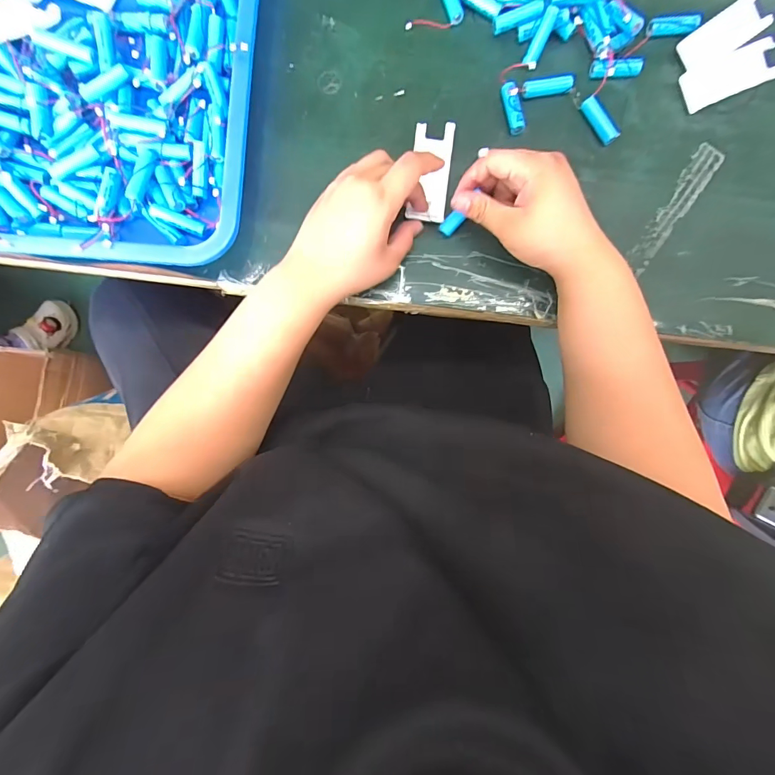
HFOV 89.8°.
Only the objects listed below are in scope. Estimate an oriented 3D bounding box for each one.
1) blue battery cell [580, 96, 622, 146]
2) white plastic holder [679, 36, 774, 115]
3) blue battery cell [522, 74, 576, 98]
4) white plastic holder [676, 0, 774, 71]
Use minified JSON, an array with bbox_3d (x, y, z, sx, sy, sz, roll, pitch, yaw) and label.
[{"bbox_3d":[0.220,-0.276,0.404,0.015,0.017,0.052,-29,87,-3],"label":"blue battery cell"},{"bbox_3d":[0.362,-0.331,0.413,0.108,0.009,0.043,-25,86,-2],"label":"white plastic holder"},{"bbox_3d":[0.168,-0.314,0.406,0.055,0.011,0.016,-5,86,-1],"label":"blue battery cell"},{"bbox_3d":[0.353,-0.371,0.408,0.102,0.012,0.038,-33,87,-3],"label":"white plastic holder"}]

